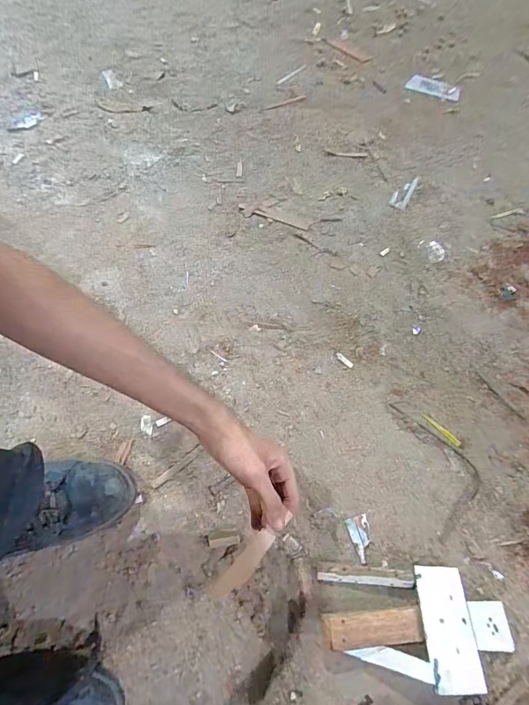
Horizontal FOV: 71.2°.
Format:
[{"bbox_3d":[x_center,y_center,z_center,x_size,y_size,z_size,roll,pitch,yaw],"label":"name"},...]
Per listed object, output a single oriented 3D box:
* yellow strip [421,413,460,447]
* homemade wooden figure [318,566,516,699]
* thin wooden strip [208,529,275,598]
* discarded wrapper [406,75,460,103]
[{"bbox_3d":[0.277,0.119,0.577,0.011,0.004,0.067,-39,74,-17],"label":"yellow strip"},{"bbox_3d":[0.187,0.332,0.451,0.225,0.037,0.118,4,67,-1],"label":"homemade wooden figure"},{"bbox_3d":[-0.022,0.215,0.375,0.023,0.007,0.082,42,80,14],"label":"thin wooden strip"},{"bbox_3d":[0.429,-0.672,0.937,0.131,0.014,0.069,21,68,6],"label":"discarded wrapper"}]

